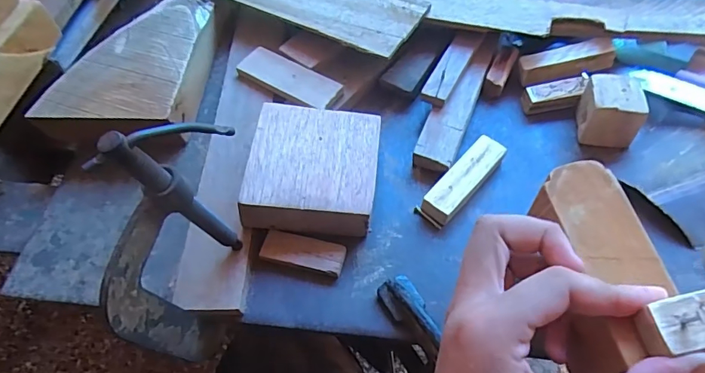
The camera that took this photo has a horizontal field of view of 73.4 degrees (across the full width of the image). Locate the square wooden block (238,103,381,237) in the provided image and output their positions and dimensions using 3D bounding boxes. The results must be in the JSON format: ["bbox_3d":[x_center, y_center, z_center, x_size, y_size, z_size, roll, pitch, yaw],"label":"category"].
[{"bbox_3d":[-0.027,-0.014,0.339,0.087,0.028,0.091,5,60,3],"label":"square wooden block"}]

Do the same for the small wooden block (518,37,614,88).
[{"bbox_3d":[0.179,-0.103,0.395,0.072,0.015,0.025,-13,59,8],"label":"small wooden block"}]

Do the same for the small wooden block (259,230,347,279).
[{"bbox_3d":[-0.034,0.046,0.327,0.057,0.008,0.023,12,60,7],"label":"small wooden block"}]

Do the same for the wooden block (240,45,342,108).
[{"bbox_3d":[-0.053,-0.092,0.399,0.094,0.008,0.031,31,64,17],"label":"wooden block"}]

